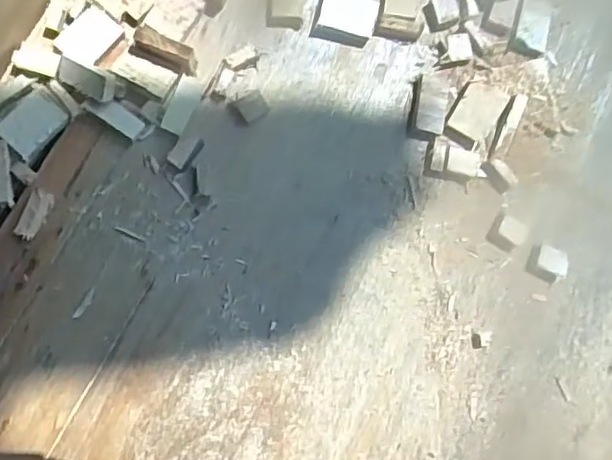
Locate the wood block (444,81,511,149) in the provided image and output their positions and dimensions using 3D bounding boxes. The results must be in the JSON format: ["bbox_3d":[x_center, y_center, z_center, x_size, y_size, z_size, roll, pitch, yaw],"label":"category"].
[{"bbox_3d":[0.097,-0.065,0.340,0.026,0.006,0.035,25,83,-4],"label":"wood block"}]

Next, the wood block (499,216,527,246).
[{"bbox_3d":[0.118,0.000,0.341,0.016,0.004,0.013,29,82,-4],"label":"wood block"}]

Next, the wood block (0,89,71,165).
[{"bbox_3d":[-0.141,-0.055,0.311,0.025,0.004,0.032,42,82,-2],"label":"wood block"}]

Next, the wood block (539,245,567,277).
[{"bbox_3d":[0.140,0.017,0.341,0.018,0.004,0.014,21,83,-5],"label":"wood block"}]

